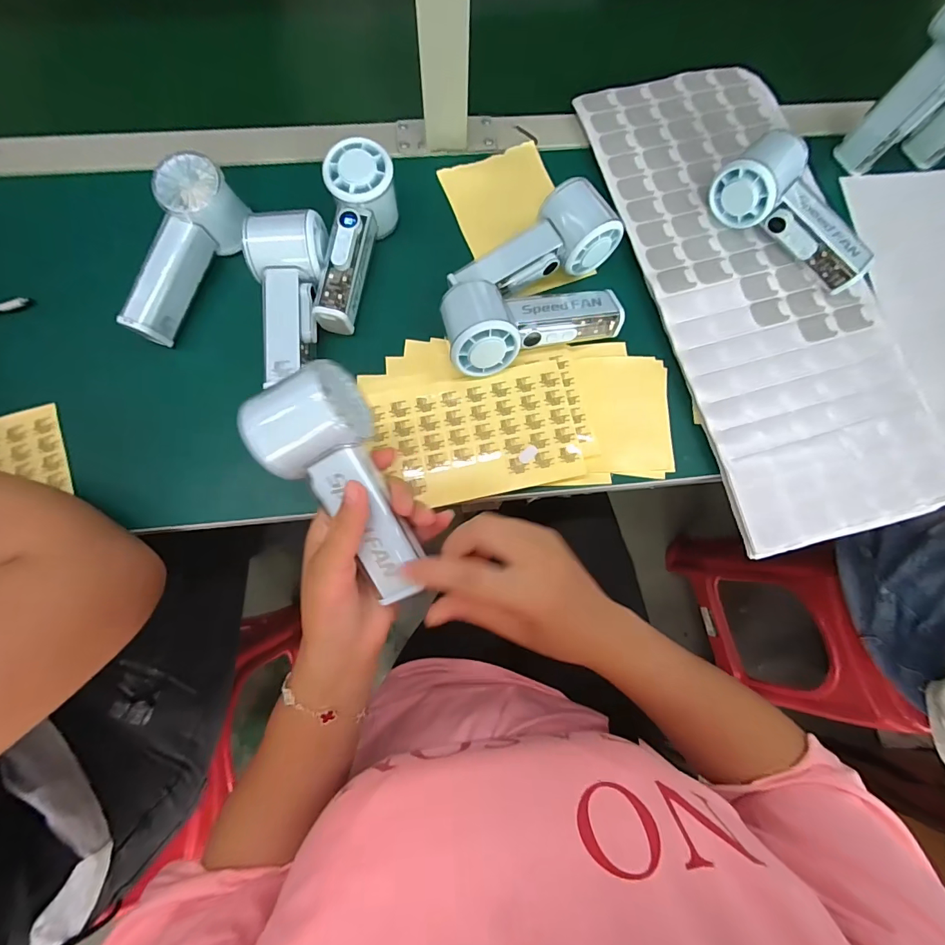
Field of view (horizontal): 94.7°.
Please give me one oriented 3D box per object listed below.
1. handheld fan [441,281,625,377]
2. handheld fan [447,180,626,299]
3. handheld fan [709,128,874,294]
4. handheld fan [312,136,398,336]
[{"bbox_3d":[0.053,-0.129,0.364,0.152,0.045,0.072,-8,78,-4],"label":"handheld fan"},{"bbox_3d":[0.050,-0.199,0.389,0.151,0.051,0.065,-26,80,-7],"label":"handheld fan"},{"bbox_3d":[0.300,-0.242,0.396,0.153,0.050,0.073,38,79,6],"label":"handheld fan"},{"bbox_3d":[-0.101,-0.199,0.383,0.055,0.067,0.152,5,78,-1],"label":"handheld fan"}]

